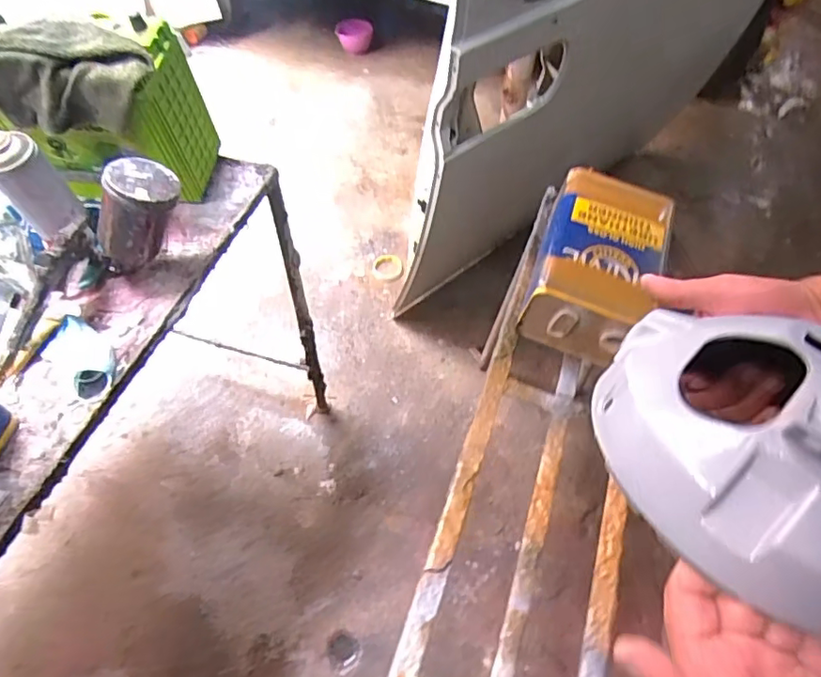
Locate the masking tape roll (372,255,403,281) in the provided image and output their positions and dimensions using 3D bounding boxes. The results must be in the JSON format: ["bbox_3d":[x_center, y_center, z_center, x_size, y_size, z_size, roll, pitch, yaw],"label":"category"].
[{"bbox_3d":[-0.067,-0.208,1.663,0.085,0.026,0.092,1,55,-1],"label":"masking tape roll"}]

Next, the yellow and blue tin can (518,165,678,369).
[{"bbox_3d":[0.275,-0.111,0.829,0.167,0.114,0.262,19,56,9],"label":"yellow and blue tin can"}]

